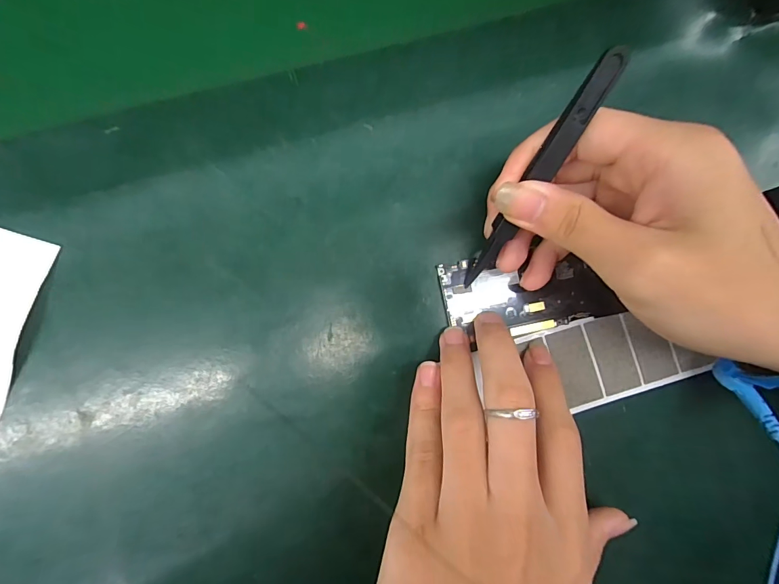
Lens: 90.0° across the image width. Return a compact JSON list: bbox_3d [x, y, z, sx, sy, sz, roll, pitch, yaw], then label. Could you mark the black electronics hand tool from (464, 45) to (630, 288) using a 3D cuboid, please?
[{"bbox_3d":[0.064,-0.046,0.173,0.013,0.010,0.112,23,126,-1],"label":"black electronics hand tool"}]

